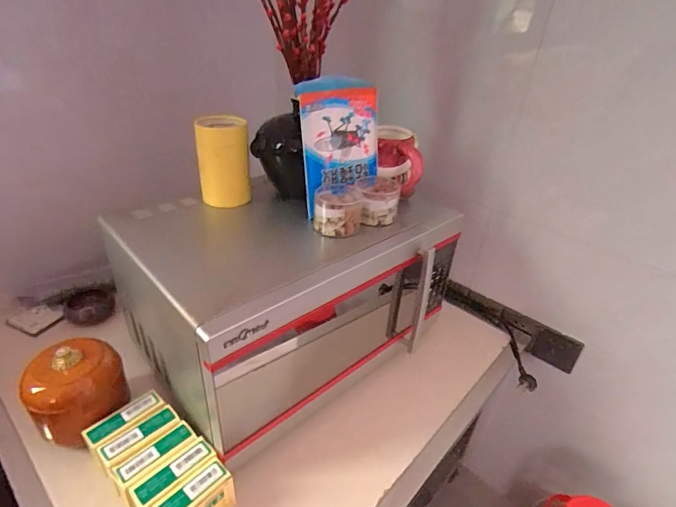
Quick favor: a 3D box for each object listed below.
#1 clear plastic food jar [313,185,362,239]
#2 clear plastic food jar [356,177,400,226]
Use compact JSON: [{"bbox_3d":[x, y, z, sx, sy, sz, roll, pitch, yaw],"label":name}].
[{"bbox_3d":[-0.001,-0.072,0.664,0.078,0.055,0.093,2,32,-2],"label":"clear plastic food jar"},{"bbox_3d":[0.065,-0.090,0.696,0.070,0.057,0.084,2,32,-3],"label":"clear plastic food jar"}]

